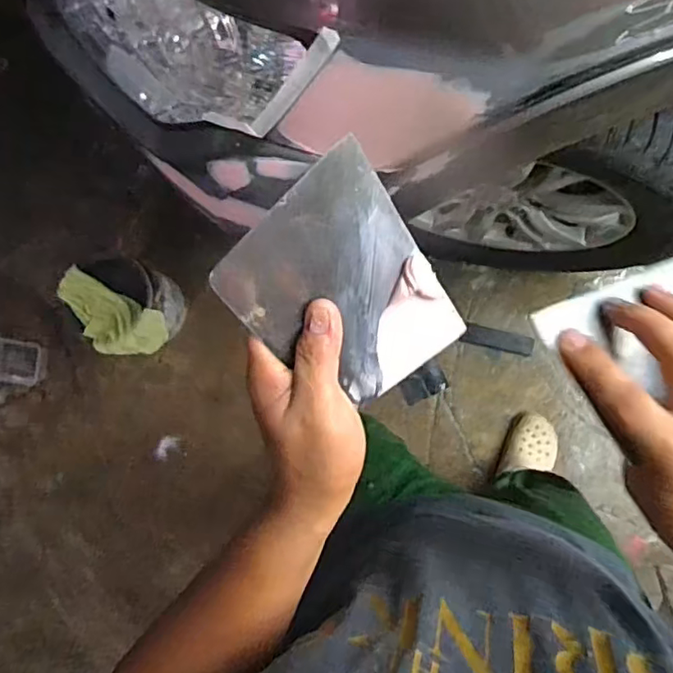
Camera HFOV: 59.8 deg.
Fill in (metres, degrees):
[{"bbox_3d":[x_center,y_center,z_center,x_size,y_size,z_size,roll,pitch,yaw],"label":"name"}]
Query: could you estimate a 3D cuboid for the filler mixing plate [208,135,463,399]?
[{"bbox_3d":[0.007,-0.019,0.317,0.096,0.006,0.137,-41,126,-1],"label":"filler mixing plate"}]

